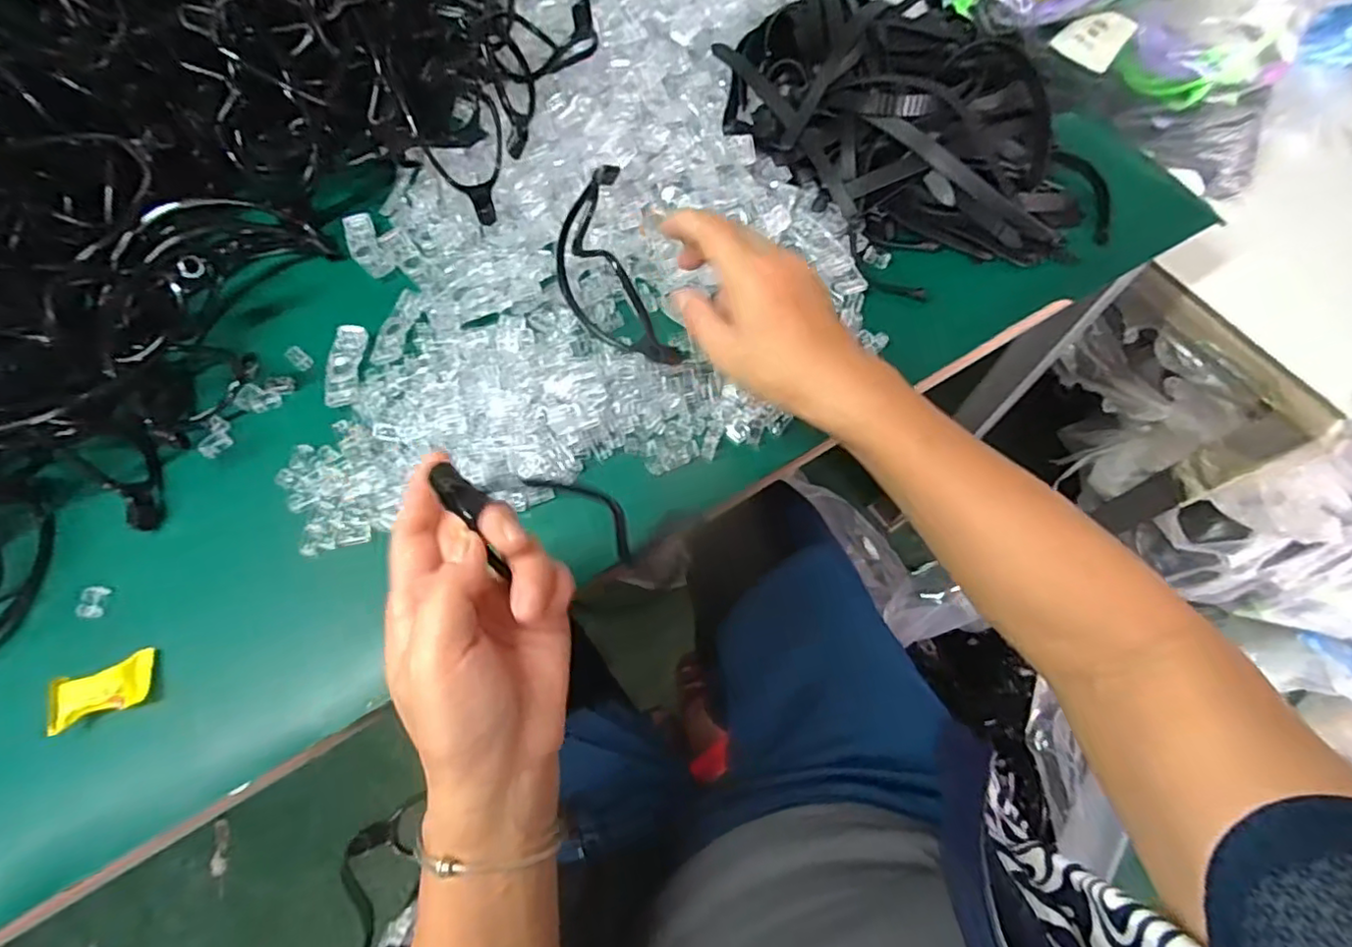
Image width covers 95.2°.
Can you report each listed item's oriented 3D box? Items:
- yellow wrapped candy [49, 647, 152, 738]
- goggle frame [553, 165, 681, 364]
[{"bbox_3d":[-0.315,0.119,0.337,0.048,0.018,0.028,-20,68,-7],"label":"yellow wrapped candy"},{"bbox_3d":[-0.048,-0.139,0.404,0.059,0.062,0.150,-17,68,-6],"label":"goggle frame"}]

